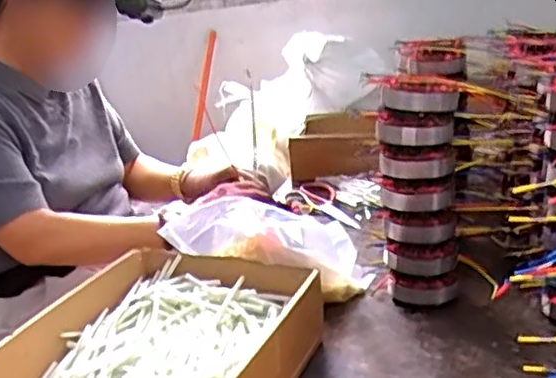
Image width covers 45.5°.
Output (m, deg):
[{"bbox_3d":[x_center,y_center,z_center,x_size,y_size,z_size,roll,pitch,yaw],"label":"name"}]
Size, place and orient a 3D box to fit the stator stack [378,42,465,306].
[{"bbox_3d":[0.170,-0.004,0.793,0.089,0.270,0.088,2,19,22],"label":"stator stack"}]

